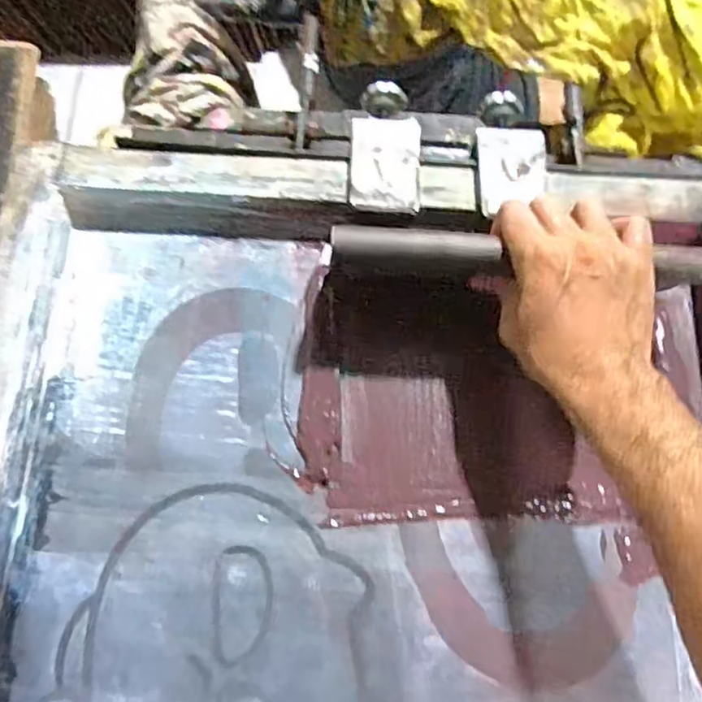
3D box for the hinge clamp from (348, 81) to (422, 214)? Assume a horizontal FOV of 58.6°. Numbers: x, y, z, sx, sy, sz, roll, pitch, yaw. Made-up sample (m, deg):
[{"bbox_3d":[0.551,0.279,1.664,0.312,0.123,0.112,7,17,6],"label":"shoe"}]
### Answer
[{"bbox_3d":[0.027,-0.157,0.486,0.053,0.026,0.121,2,72,0],"label":"hinge clamp"}]

